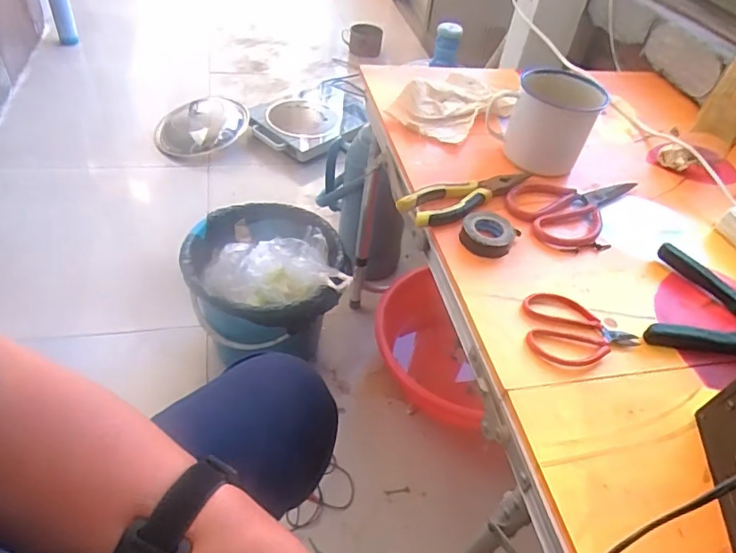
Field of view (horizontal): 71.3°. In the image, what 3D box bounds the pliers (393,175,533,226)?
[{"bbox_3d":[0.115,-0.095,0.592,0.177,0.022,0.054,-26,54,-28],"label":"pliers"}]

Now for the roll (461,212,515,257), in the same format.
[{"bbox_3d":[0.126,-0.045,0.542,0.047,0.023,0.054,-22,53,-25],"label":"roll"}]

